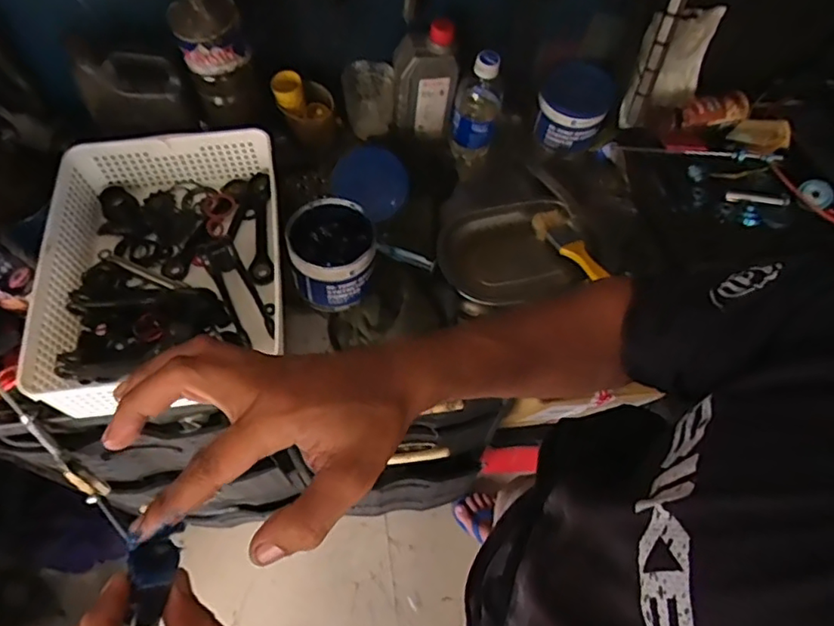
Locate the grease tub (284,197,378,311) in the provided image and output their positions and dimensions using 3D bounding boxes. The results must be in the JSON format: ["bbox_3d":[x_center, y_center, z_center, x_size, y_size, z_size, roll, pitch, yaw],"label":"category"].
[{"bbox_3d":[-0.100,-0.070,0.687,0.097,0.077,0.105,-5,62,-6],"label":"grease tub"}]

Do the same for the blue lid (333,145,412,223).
[{"bbox_3d":[-0.061,-0.180,0.791,0.100,0.088,0.013,31,23,-20],"label":"blue lid"}]

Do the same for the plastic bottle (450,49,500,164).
[{"bbox_3d":[0.081,-0.274,0.770,0.065,0.155,0.052,11,62,3],"label":"plastic bottle"}]

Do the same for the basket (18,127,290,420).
[{"bbox_3d":[-0.284,-0.052,0.660,0.239,0.080,0.325,-5,62,-6],"label":"basket"}]

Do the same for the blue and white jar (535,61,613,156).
[{"bbox_3d":[0.223,-0.299,0.829,0.096,0.084,0.099,1,62,-3],"label":"blue and white jar"}]

